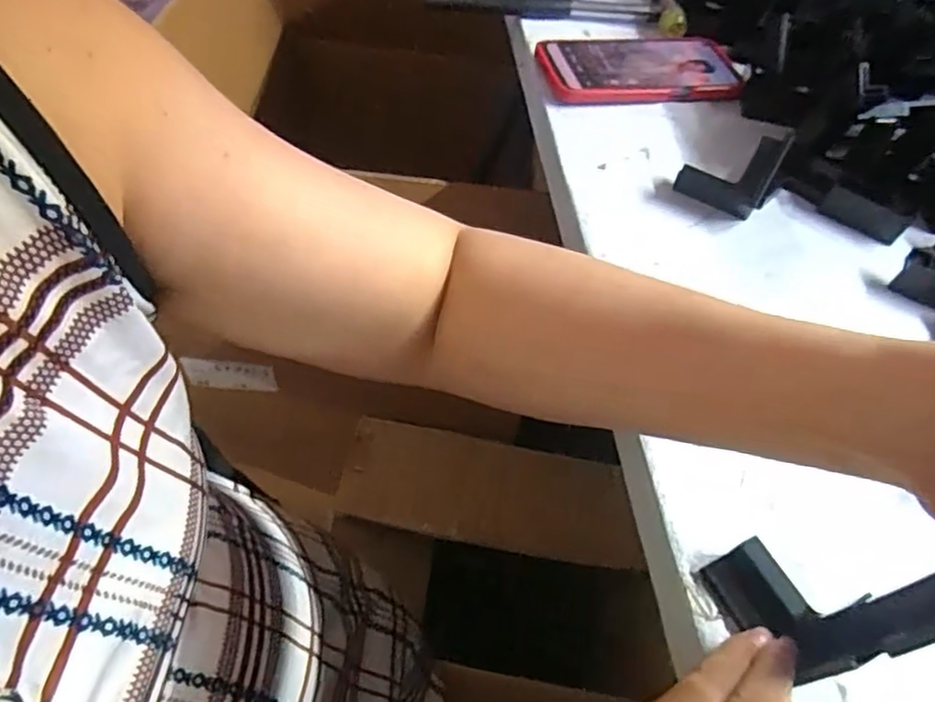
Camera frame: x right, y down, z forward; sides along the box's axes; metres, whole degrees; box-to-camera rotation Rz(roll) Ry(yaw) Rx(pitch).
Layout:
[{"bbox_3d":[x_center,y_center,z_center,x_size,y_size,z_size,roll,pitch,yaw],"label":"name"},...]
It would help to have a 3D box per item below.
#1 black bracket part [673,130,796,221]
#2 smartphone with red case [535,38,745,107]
[{"bbox_3d":[0.182,-0.126,0.439,0.058,0.038,0.048,27,54,13],"label":"black bracket part"},{"bbox_3d":[0.141,-0.236,0.527,0.166,0.016,0.085,-5,53,-11],"label":"smartphone with red case"}]

